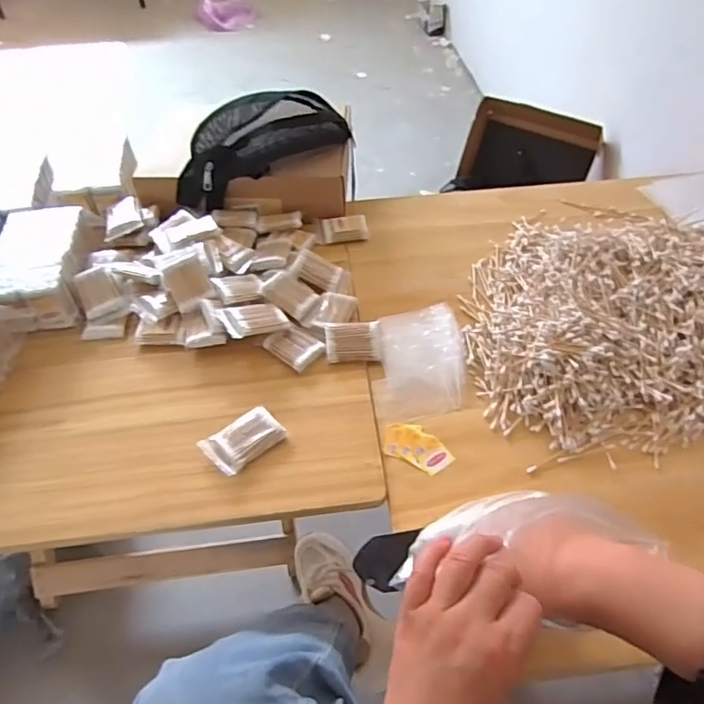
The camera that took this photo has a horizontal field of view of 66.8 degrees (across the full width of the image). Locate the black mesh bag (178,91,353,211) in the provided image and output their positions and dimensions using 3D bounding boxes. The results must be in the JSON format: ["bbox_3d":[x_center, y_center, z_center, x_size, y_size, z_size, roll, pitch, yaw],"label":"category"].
[{"bbox_3d":[-0.163,-0.354,0.908,0.291,0.109,0.116,-22,53,-16],"label":"black mesh bag"}]

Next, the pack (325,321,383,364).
[{"bbox_3d":[0.003,-0.014,0.744,0.077,0.027,0.053,-4,51,-1],"label":"pack"}]

